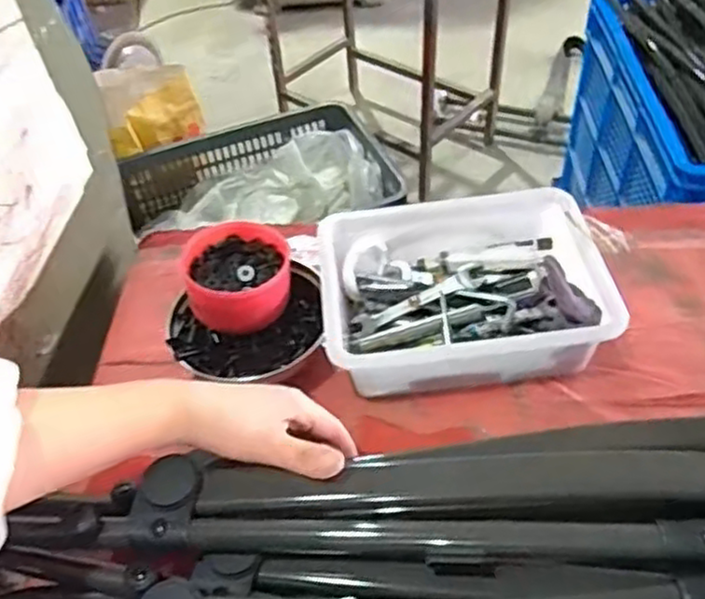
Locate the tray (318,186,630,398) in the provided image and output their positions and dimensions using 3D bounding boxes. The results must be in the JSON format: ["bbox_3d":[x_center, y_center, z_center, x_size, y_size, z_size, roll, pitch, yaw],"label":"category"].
[{"bbox_3d":[0.097,-0.013,0.639,0.244,0.060,0.189,-6,47,0],"label":"tray"}]

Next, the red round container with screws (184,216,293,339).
[{"bbox_3d":[-0.100,-0.019,0.623,0.091,0.055,0.091,-3,47,3],"label":"red round container with screws"}]

